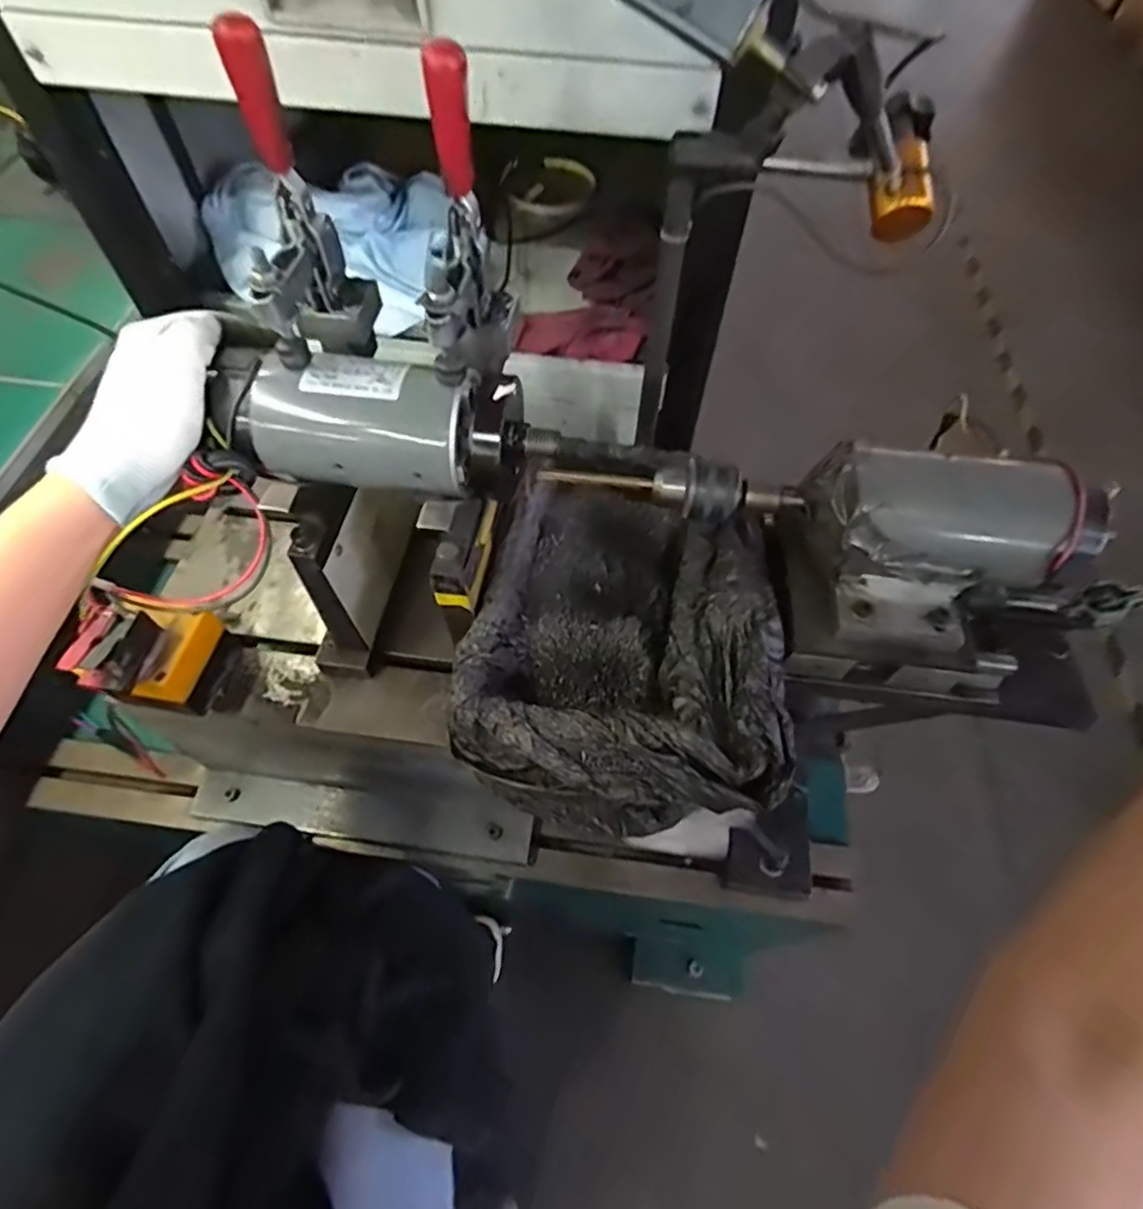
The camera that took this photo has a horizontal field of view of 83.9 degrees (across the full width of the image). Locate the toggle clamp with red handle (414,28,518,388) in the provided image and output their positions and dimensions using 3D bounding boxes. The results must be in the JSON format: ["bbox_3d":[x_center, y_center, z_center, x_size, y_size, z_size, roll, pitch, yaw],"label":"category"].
[{"bbox_3d":[-0.054,-0.184,0.351,0.047,0.167,0.084,0,60,-5],"label":"toggle clamp with red handle"}]

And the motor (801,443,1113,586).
[{"bbox_3d":[0.238,-0.058,0.392,0.168,0.065,0.065,13,60,3],"label":"motor"}]

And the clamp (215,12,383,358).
[{"bbox_3d":[-0.150,-0.205,0.361,0.048,0.168,0.099,-4,60,-7],"label":"clamp"}]

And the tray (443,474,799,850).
[{"bbox_3d":[0.039,0.012,0.488,0.211,0.117,0.279,9,59,1],"label":"tray"}]

